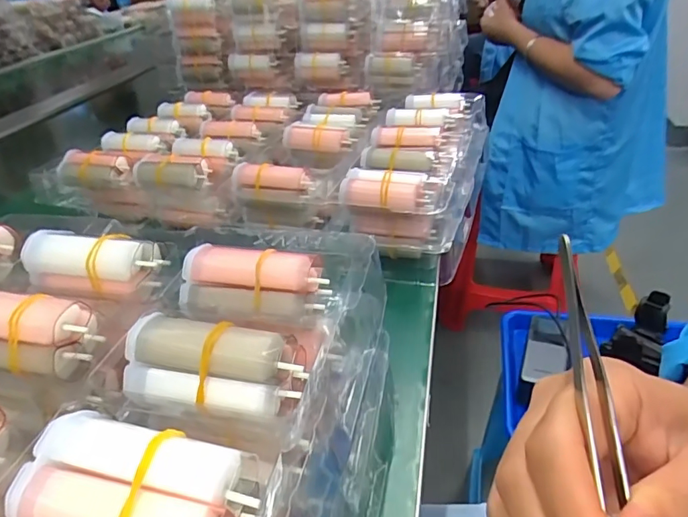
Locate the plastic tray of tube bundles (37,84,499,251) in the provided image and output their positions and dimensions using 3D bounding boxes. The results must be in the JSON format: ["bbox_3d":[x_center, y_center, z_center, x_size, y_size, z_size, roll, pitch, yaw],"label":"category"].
[{"bbox_3d":[-0.059,-0.124,0.524,0.389,0.058,0.303,6,36,17],"label":"plastic tray of tube bundles"}]

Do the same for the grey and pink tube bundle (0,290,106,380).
[{"bbox_3d":[-0.144,0.031,0.207,0.073,0.027,0.024,4,35,14],"label":"grey and pink tube bundle"}]

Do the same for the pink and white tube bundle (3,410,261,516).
[{"bbox_3d":[-0.061,0.069,0.144,0.068,0.018,0.035,3,35,13],"label":"pink and white tube bundle"}]

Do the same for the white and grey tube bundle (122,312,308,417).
[{"bbox_3d":[-0.050,0.043,0.191,0.068,0.024,0.032,6,79,4],"label":"white and grey tube bundle"}]

